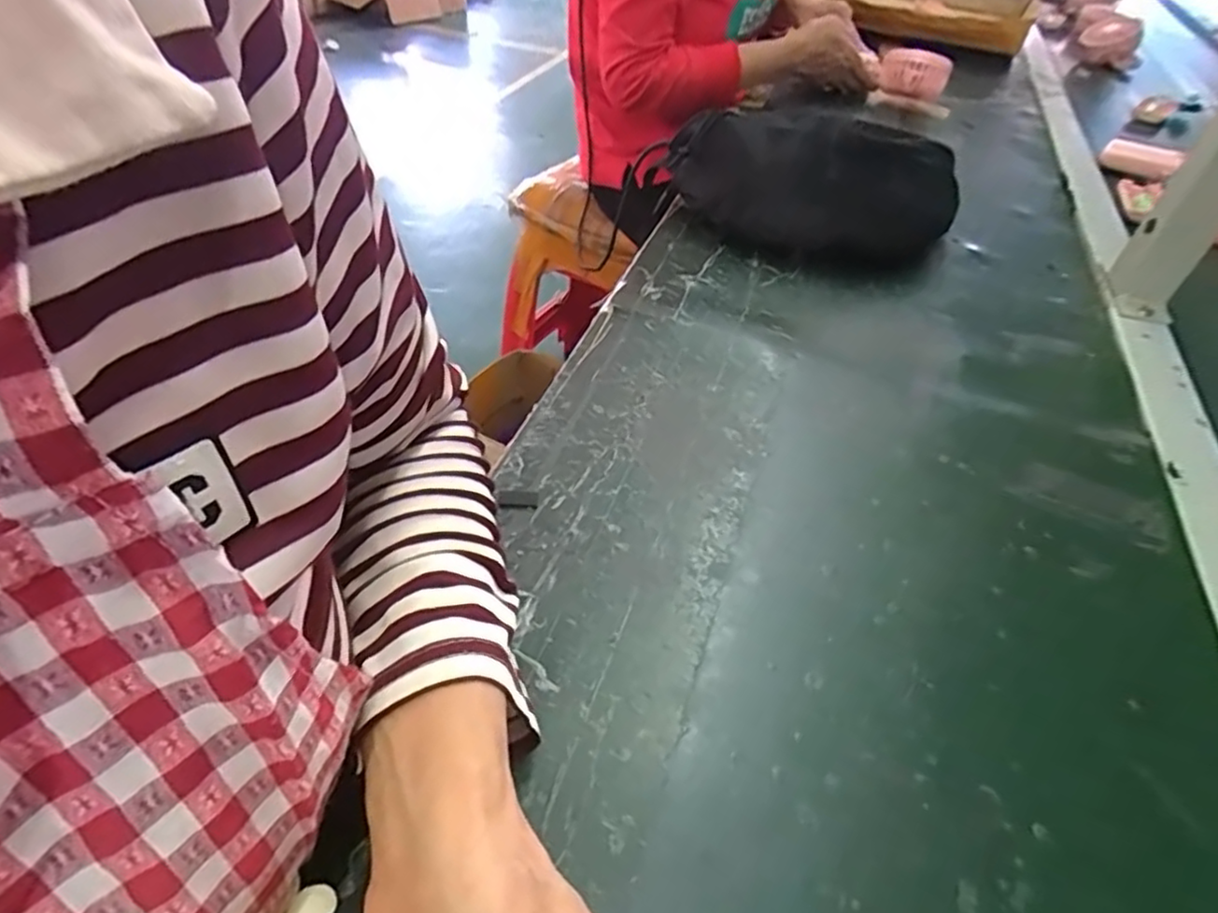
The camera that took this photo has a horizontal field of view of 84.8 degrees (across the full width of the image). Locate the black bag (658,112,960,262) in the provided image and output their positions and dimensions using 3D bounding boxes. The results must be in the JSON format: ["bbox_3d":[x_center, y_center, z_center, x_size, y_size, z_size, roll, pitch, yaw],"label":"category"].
[{"bbox_3d":[0.185,-0.243,0.597,0.257,0.102,0.086,5,45,0],"label":"black bag"}]

